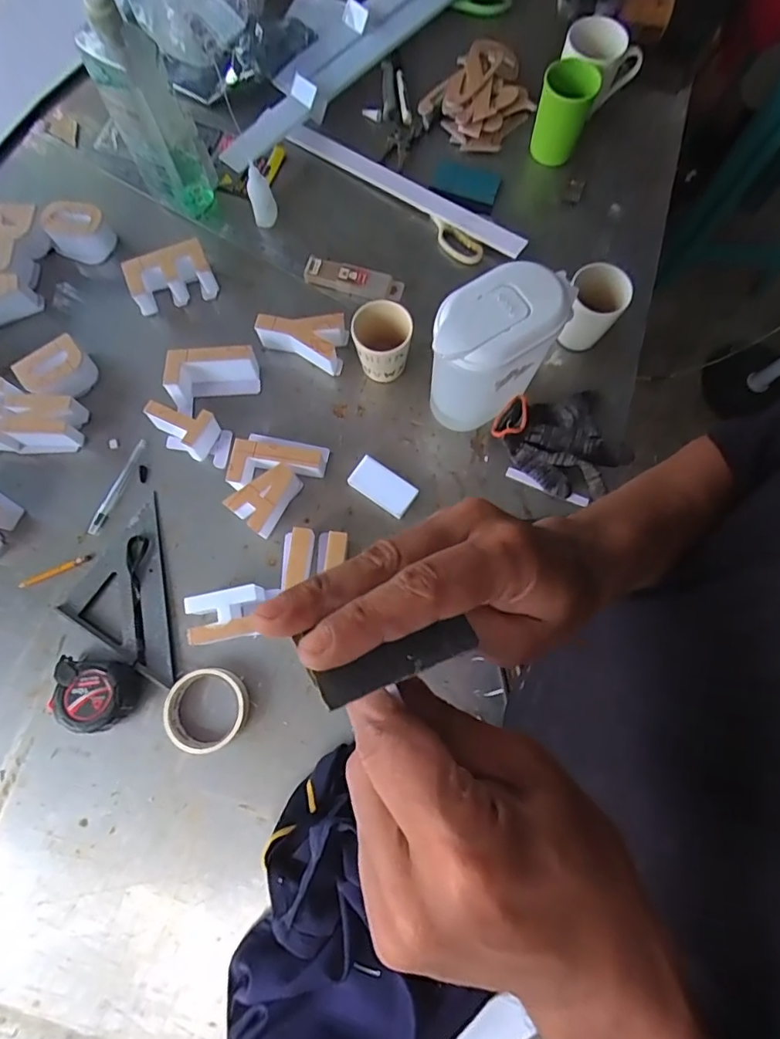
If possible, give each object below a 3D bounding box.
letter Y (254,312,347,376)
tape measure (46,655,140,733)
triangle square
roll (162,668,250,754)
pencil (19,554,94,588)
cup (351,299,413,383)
[{"bbox_3d":[-0.120,-0.244,0.692,0.117,0.057,0.067,11,76,4],"label":"letter Y"},{"bbox_3d":[-0.337,0.202,0.588,0.093,0.039,0.078,4,76,2],"label":"tape measure"},{"bbox_3d":[-0.335,0.091,0.629,0.123,0.013,0.223,-10,75,-1],"label":"triangle square"},{"bbox_3d":[-0.209,0.218,0.585,0.092,0.023,0.089,-1,75,2],"label":"roll"},{"bbox_3d":[-0.418,0.065,0.639,0.093,0.004,0.010,-23,75,-4],"label":"pencil"},{"bbox_3d":[-0.009,-0.223,0.664,0.071,0.100,0.068,-1,75,2],"label":"cup"}]

